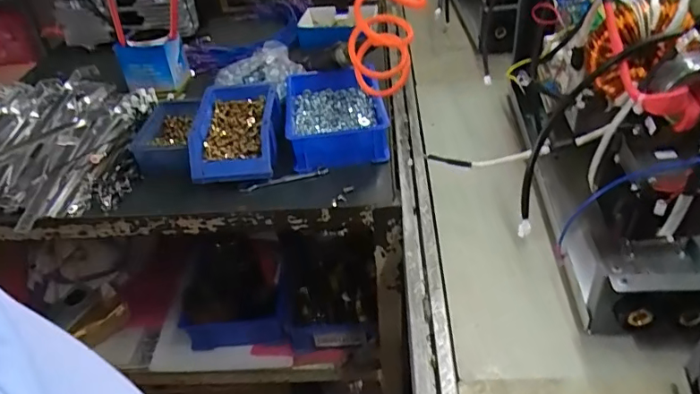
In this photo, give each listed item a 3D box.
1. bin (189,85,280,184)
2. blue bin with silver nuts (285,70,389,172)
[{"bbox_3d":[-0.170,-0.100,0.769,0.128,0.076,0.183,-10,40,-6],"label":"bin"},{"bbox_3d":[-0.026,-0.127,0.807,0.147,0.066,0.205,-8,40,-3],"label":"blue bin with silver nuts"}]

